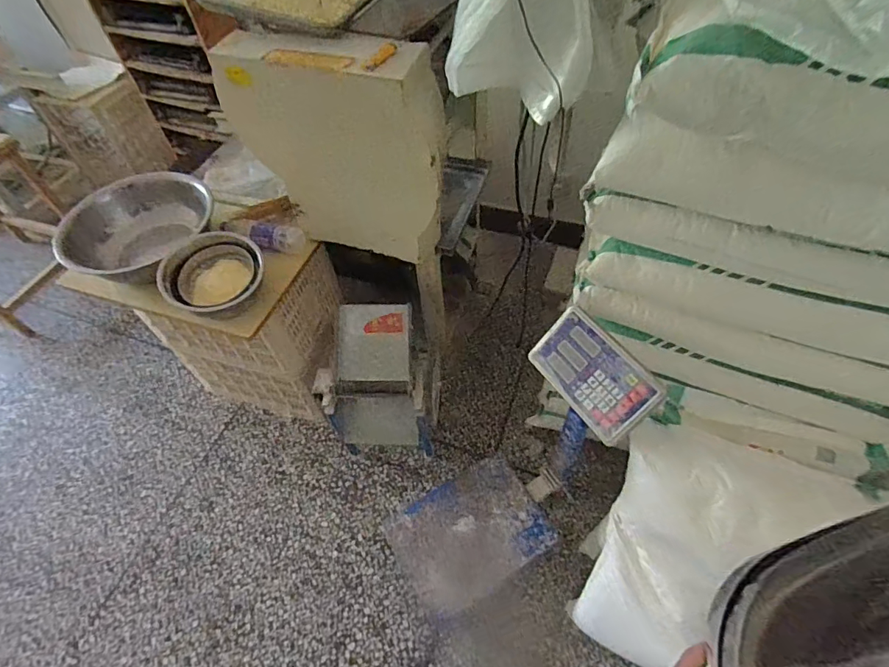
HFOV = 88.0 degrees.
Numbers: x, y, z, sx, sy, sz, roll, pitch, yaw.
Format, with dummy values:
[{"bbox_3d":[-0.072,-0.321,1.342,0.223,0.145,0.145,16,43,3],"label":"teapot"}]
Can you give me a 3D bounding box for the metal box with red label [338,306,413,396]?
[{"bbox_3d":[-0.193,0.044,1.301,0.208,0.060,0.246,-1,86,11],"label":"metal box with red label"}]

